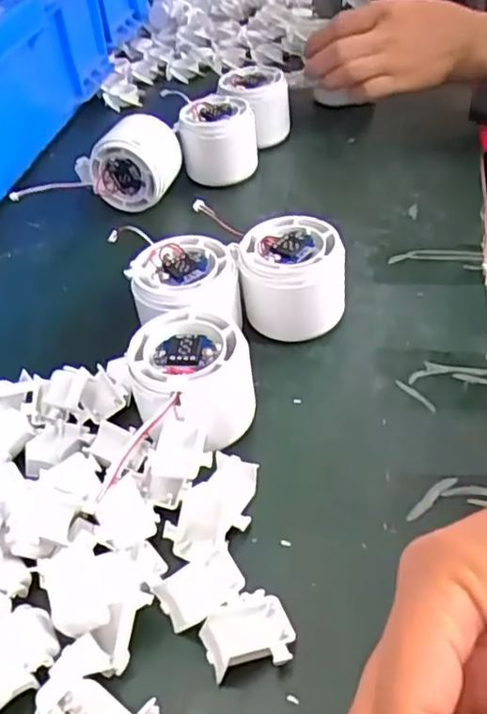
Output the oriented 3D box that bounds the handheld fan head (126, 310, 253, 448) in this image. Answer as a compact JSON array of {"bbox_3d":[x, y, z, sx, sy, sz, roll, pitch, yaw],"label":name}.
[{"bbox_3d":[-0.025,0.014,0.323,0.055,0.049,0.055,-12,44,-5],"label":"handheld fan head"}]

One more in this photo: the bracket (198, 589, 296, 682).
[{"bbox_3d":[0.002,0.108,0.253,0.033,0.008,0.029,-16,44,-9],"label":"bracket"}]

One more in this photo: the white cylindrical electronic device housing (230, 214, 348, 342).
[{"bbox_3d":[0.027,-0.043,0.375,0.059,0.053,0.050,0,44,7],"label":"white cylindrical electronic device housing"}]

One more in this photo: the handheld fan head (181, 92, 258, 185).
[{"bbox_3d":[-0.018,-0.171,0.517,0.056,0.053,0.055,-2,44,6],"label":"handheld fan head"}]

